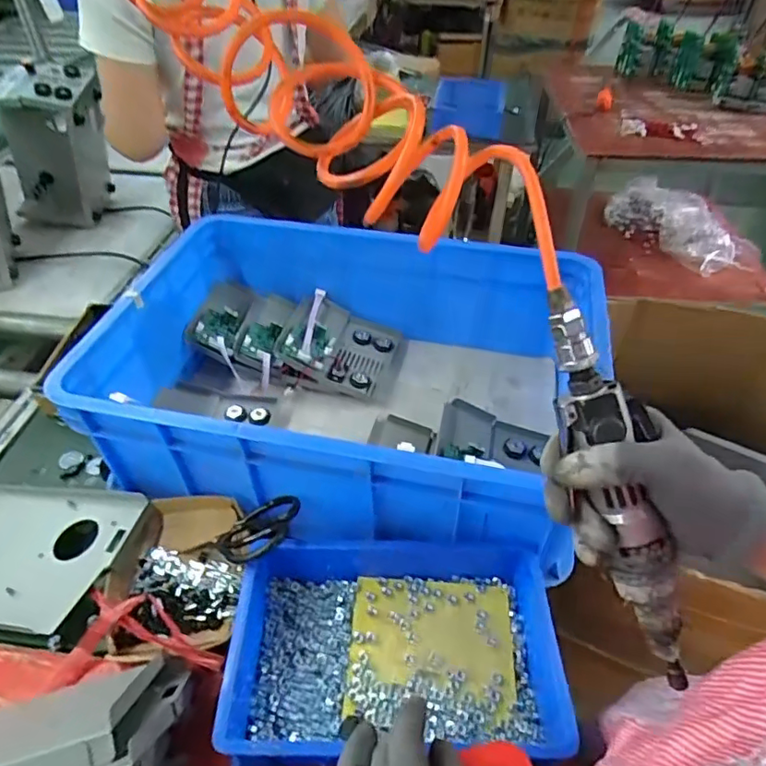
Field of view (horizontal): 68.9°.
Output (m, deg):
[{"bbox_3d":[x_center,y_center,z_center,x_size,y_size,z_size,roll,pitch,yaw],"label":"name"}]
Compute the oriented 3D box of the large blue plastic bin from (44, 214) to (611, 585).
[{"bbox_3d":[-0.036,-0.016,0.733,0.573,0.186,0.414,9,44,8],"label":"large blue plastic bin"}]

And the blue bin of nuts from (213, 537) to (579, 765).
[{"bbox_3d":[0.013,0.257,0.548,0.307,0.076,0.201,0,44,-1],"label":"blue bin of nuts"}]

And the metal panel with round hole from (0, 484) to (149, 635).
[{"bbox_3d":[-0.425,0.191,0.643,0.258,0.046,0.168,9,44,8],"label":"metal panel with round hole"}]

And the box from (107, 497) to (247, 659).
[{"bbox_3d":[-0.222,0.214,0.629,0.112,0.051,0.179,1,44,0],"label":"box"}]

